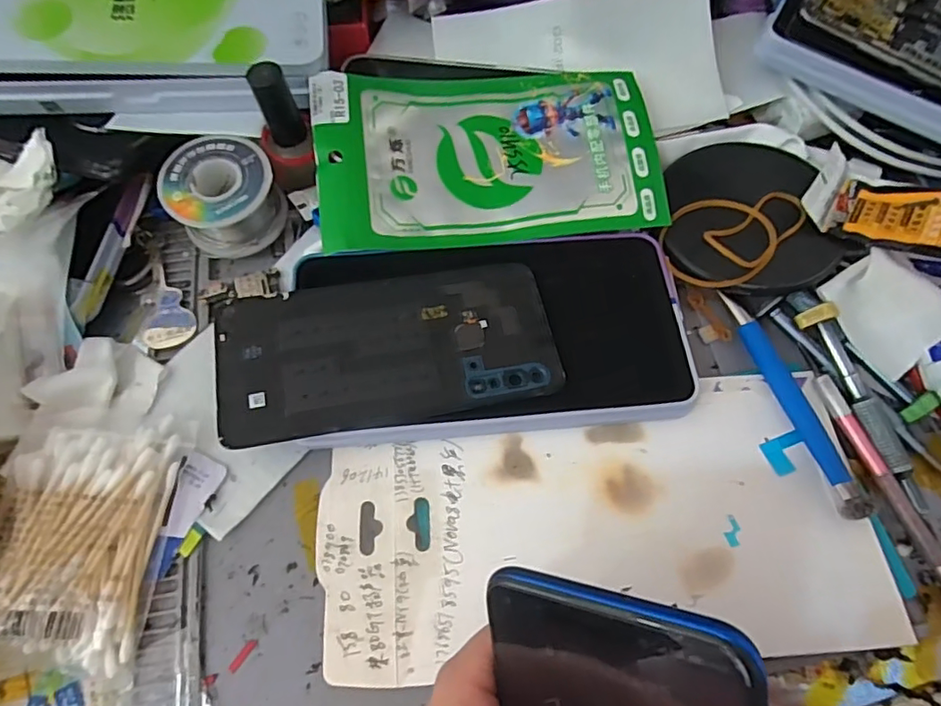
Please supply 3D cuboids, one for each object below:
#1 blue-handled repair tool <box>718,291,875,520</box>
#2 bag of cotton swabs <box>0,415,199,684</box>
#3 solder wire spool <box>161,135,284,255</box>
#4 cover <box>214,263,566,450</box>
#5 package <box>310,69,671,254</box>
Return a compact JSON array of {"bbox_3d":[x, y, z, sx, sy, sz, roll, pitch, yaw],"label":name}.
[{"bbox_3d":[0.149,0.019,0.255,0.013,0.013,0.114,-14,67,-7],"label":"blue-handled repair tool"},{"bbox_3d":[-0.163,0.076,0.229,0.067,0.020,0.099,5,66,1],"label":"bag of cotton swabs"},{"bbox_3d":[-0.128,-0.080,0.286,0.052,0.037,0.049,0,66,-1],"label":"solder wire spool"},{"bbox_3d":[-0.038,-0.003,0.258,0.154,0.004,0.072,-10,67,-10],"label":"cover"},{"bbox_3d":[0.010,-0.105,0.288,0.175,0.013,0.097,-6,76,-7],"label":"package"}]

